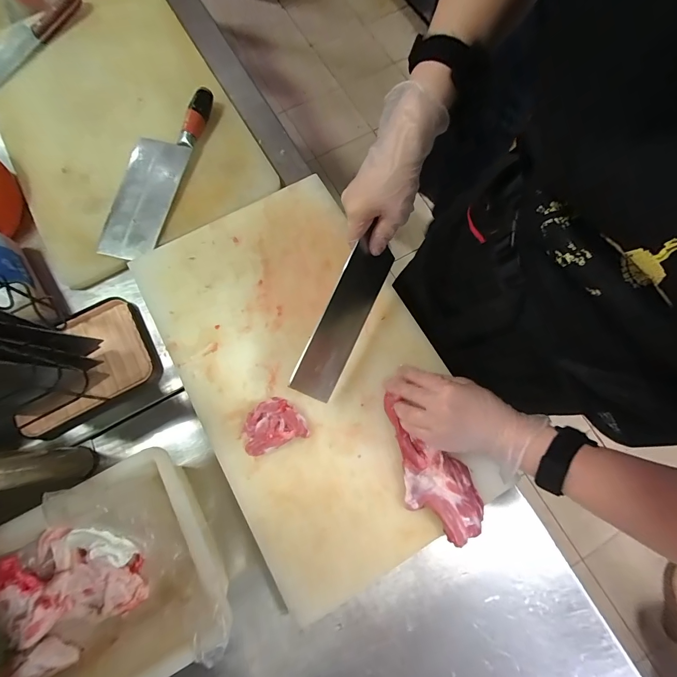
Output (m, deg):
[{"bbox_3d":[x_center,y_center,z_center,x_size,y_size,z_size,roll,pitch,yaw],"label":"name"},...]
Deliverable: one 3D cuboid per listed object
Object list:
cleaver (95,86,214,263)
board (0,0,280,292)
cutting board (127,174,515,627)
[{"bbox_3d":[-0.279,-0.257,0.524,0.078,0.033,0.285,18,77,3],"label":"cleaver"},{"bbox_3d":[-0.355,-0.360,0.569,0.358,0.042,0.496,-28,81,-8],"label":"board"},{"bbox_3d":[-0.039,0.032,0.441,0.290,0.022,0.490,-29,77,-9],"label":"cutting board"}]

